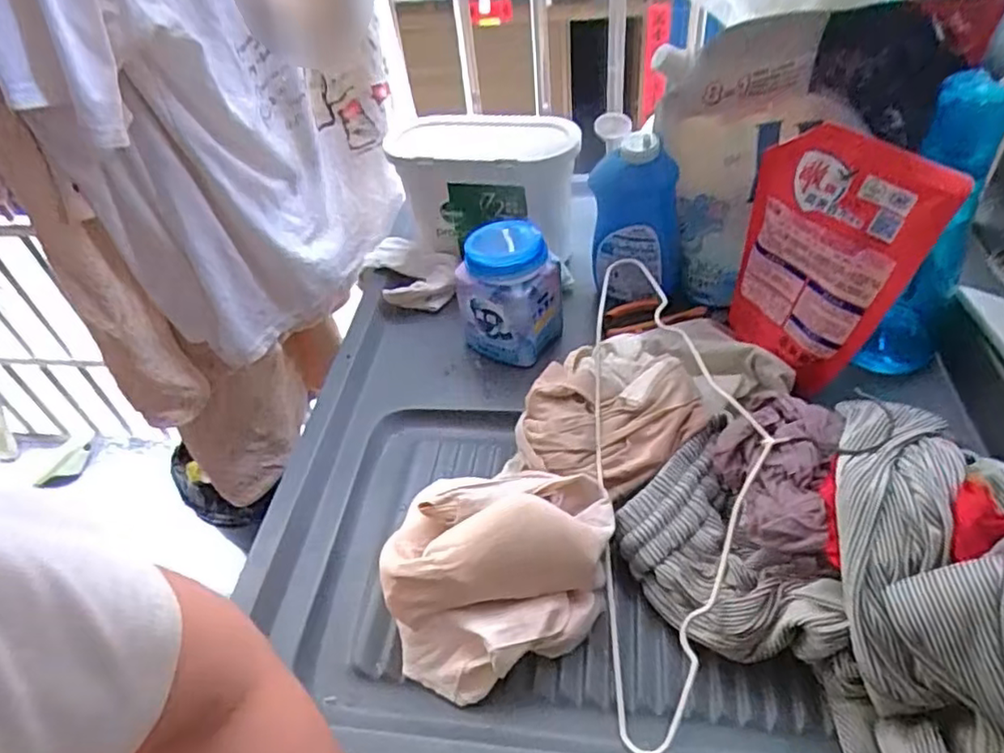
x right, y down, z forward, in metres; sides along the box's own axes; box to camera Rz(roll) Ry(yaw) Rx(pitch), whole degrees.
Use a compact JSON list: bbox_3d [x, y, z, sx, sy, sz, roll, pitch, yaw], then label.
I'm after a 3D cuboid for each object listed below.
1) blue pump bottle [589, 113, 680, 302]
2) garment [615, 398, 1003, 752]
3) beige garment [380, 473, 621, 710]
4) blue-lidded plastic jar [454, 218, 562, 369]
[{"bbox_3d":[0.131,-0.154,0.626,0.084,0.188,0.053,10,48,17],"label":"blue pump bottle"},{"bbox_3d":[0.241,0.111,0.426,0.208,0.132,0.274,-35,51,-24],"label":"garment"},{"bbox_3d":[0.002,0.132,0.461,0.172,0.081,0.113,-24,48,-15],"label":"beige garment"},{"bbox_3d":[0.009,-0.082,0.635,0.078,0.129,0.076,24,53,28],"label":"blue-lidded plastic jar"}]

